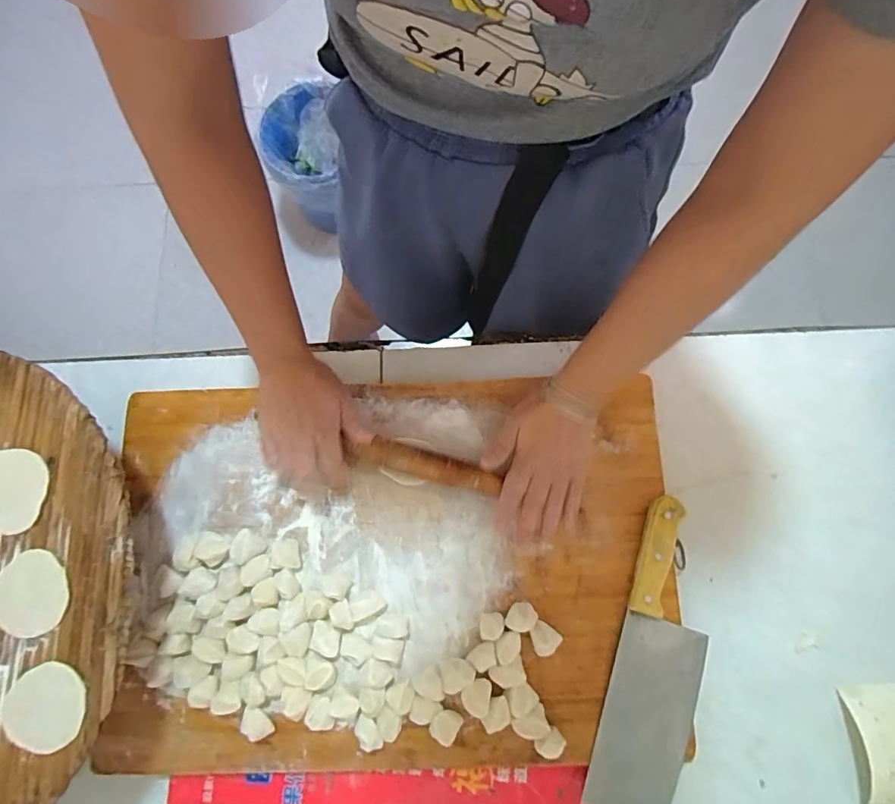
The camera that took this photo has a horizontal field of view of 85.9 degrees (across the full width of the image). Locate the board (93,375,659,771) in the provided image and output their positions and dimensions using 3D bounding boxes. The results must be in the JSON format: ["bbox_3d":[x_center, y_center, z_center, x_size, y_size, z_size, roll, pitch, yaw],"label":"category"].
[{"bbox_3d":[-0.065,0.158,0.477,0.535,0.028,0.361,-1,77,1],"label":"board"}]

